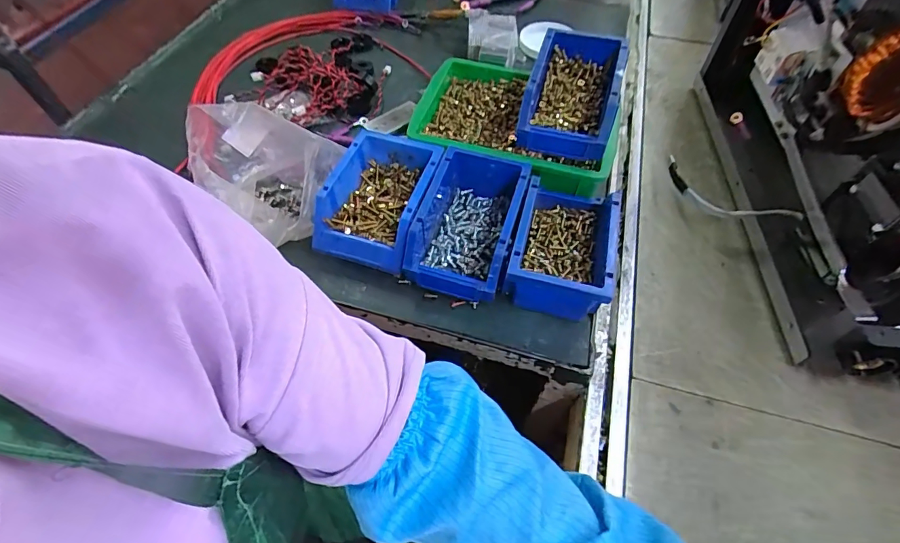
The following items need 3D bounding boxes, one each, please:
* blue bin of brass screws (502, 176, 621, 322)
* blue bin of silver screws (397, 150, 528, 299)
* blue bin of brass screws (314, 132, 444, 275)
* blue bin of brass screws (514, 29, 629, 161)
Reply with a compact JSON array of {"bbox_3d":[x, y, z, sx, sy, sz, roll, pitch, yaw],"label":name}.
[{"bbox_3d":[0.125,-0.030,0.485,0.100,0.075,0.158,14,57,9],"label":"blue bin of brass screws"},{"bbox_3d":[0.020,-0.053,0.500,0.105,0.079,0.163,15,57,10],"label":"blue bin of silver screws"},{"bbox_3d":[-0.083,-0.083,0.510,0.114,0.062,0.160,12,57,8],"label":"blue bin of brass screws"},{"bbox_3d":[0.150,-0.221,0.530,0.105,0.060,0.169,15,57,10],"label":"blue bin of brass screws"}]

